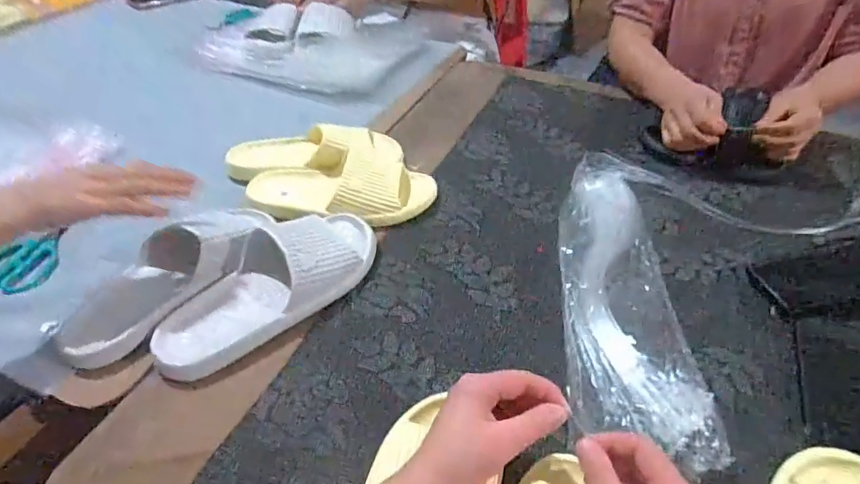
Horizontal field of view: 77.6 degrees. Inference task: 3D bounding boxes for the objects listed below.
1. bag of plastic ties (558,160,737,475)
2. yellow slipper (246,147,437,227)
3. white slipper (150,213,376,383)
[{"bbox_3d":[0.215,0.032,0.635,0.127,0.030,0.464,4,43,5],"label":"bag of plastic ties"},{"bbox_3d":[-0.118,-0.073,0.720,0.240,0.069,0.106,2,43,3],"label":"yellow slipper"},{"bbox_3d":[-0.171,0.043,0.584,0.114,0.066,0.272,29,51,28],"label":"white slipper"}]

